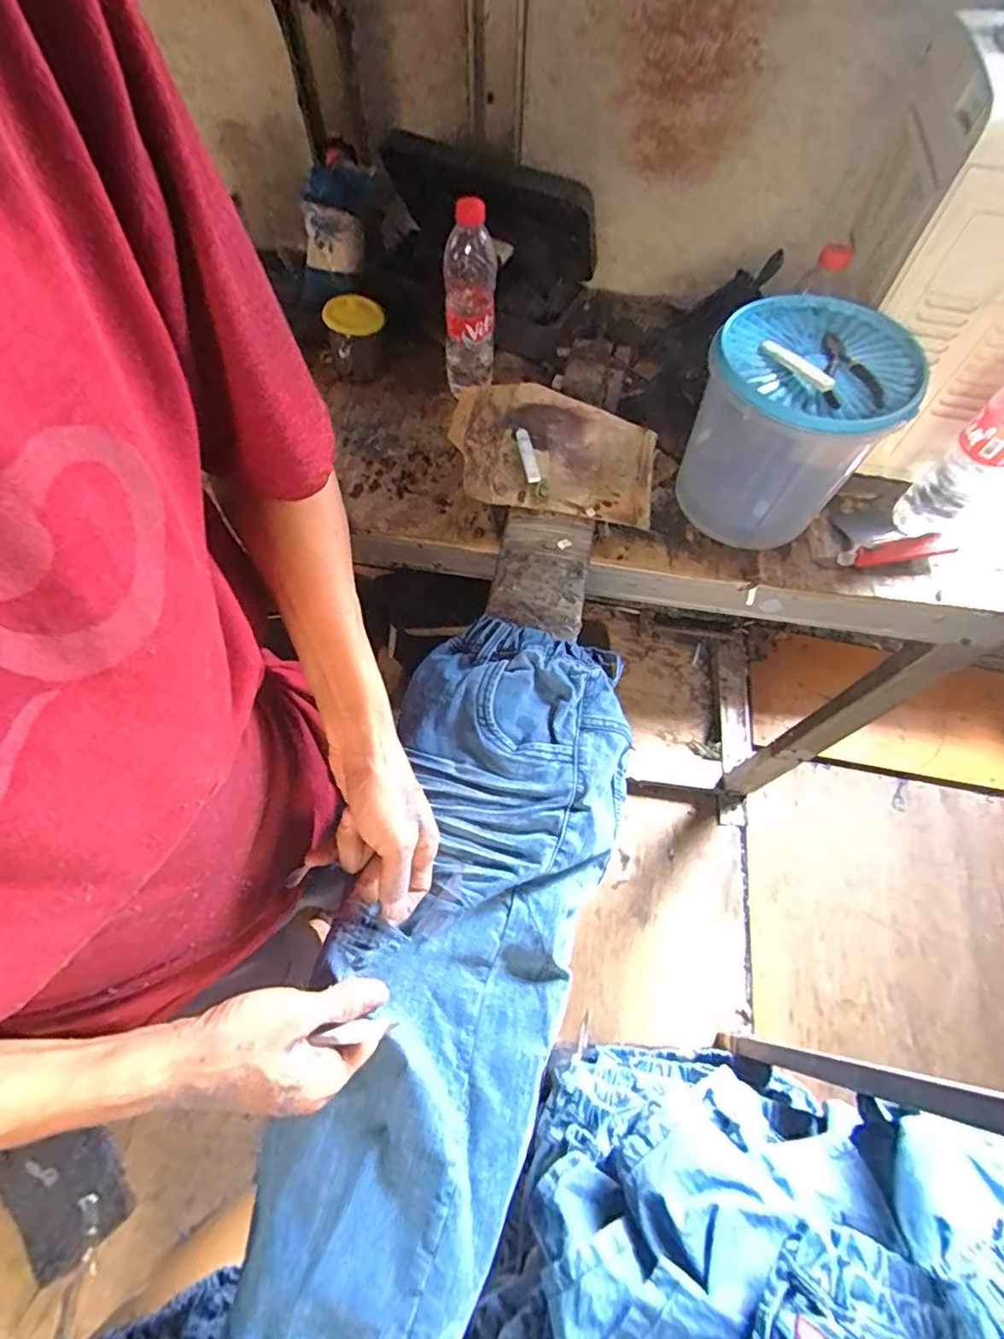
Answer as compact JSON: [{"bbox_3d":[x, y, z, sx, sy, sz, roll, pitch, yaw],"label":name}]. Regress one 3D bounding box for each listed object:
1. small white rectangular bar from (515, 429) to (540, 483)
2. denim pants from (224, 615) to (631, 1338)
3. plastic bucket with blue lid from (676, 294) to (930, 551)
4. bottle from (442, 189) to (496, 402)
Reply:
[{"bbox_3d":[0.028,-0.244,0.649,0.014,0.006,0.082,-8,62,-6],"label":"small white rectangular bar"},{"bbox_3d":[-0.033,0.197,0.428,0.195,0.065,0.543,15,65,6],"label":"denim pants"},{"bbox_3d":[0.300,-0.253,0.629,0.183,0.198,0.170,1,62,-2],"label":"plastic bucket with blue lid"},{"bbox_3d":[-0.039,-0.434,0.689,0.062,0.204,0.075,0,62,-2],"label":"bottle"}]

